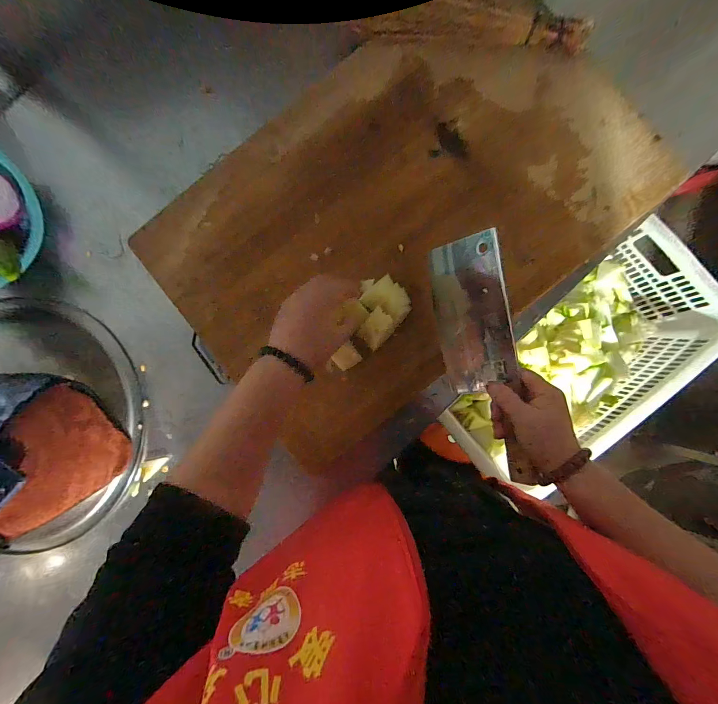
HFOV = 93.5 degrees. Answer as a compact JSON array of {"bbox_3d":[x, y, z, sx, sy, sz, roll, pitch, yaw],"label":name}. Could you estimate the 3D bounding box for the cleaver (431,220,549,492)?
[{"bbox_3d":[0.148,0.007,0.425,0.022,0.102,0.289,-11,93,-39],"label":"cleaver"}]

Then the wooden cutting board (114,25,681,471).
[{"bbox_3d":[0.054,-0.191,0.471,0.648,0.024,0.439,-38,86,2],"label":"wooden cutting board"}]

